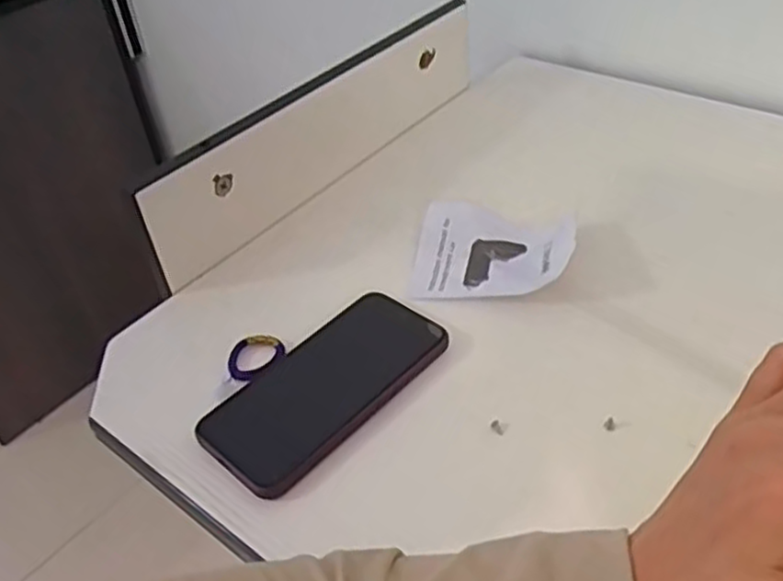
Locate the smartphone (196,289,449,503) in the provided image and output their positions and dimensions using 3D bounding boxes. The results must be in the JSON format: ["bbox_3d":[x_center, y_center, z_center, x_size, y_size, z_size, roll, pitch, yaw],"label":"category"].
[{"bbox_3d":[-0.042,0.059,0.469,0.080,0.011,0.163,31,53,34],"label":"smartphone"}]

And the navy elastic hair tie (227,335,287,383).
[{"bbox_3d":[-0.093,0.045,0.495,0.034,0.007,0.040,28,52,32],"label":"navy elastic hair tie"}]

